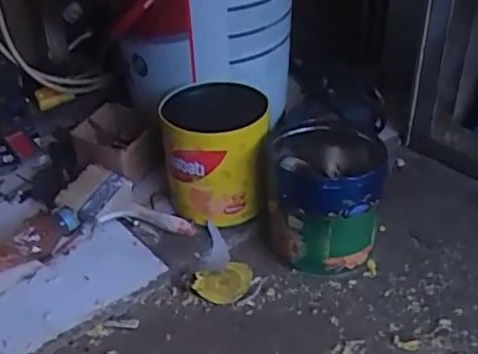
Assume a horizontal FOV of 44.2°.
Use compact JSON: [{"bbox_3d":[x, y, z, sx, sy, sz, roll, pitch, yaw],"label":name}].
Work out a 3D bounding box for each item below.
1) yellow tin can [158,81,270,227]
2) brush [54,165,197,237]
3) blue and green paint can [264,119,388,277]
[{"bbox_3d":[-0.032,-0.035,0.857,0.142,0.153,0.145,0,37,3],"label":"yellow tin can"},{"bbox_3d":[-0.158,0.046,0.843,0.198,0.024,0.086,19,53,11],"label":"brush"},{"bbox_3d":[0.112,0.026,0.803,0.150,0.152,0.157,6,37,10],"label":"blue and green paint can"}]

